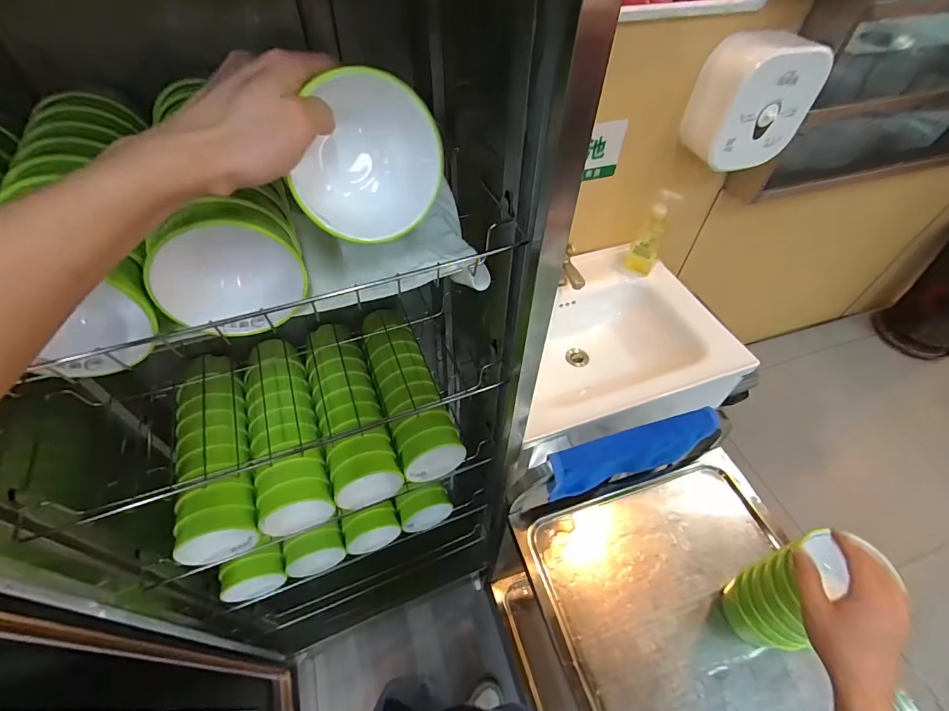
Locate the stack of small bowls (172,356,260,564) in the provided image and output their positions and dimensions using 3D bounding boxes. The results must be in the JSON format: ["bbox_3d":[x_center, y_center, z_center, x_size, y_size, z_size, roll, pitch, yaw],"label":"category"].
[{"bbox_3d":[-0.431,0.152,0.733,0.108,0.095,0.348,-16,53,-14],"label":"stack of small bowls"}]

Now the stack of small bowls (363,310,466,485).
[{"bbox_3d":[-0.123,0.062,0.810,0.104,0.108,0.324,-16,53,-14],"label":"stack of small bowls"}]

